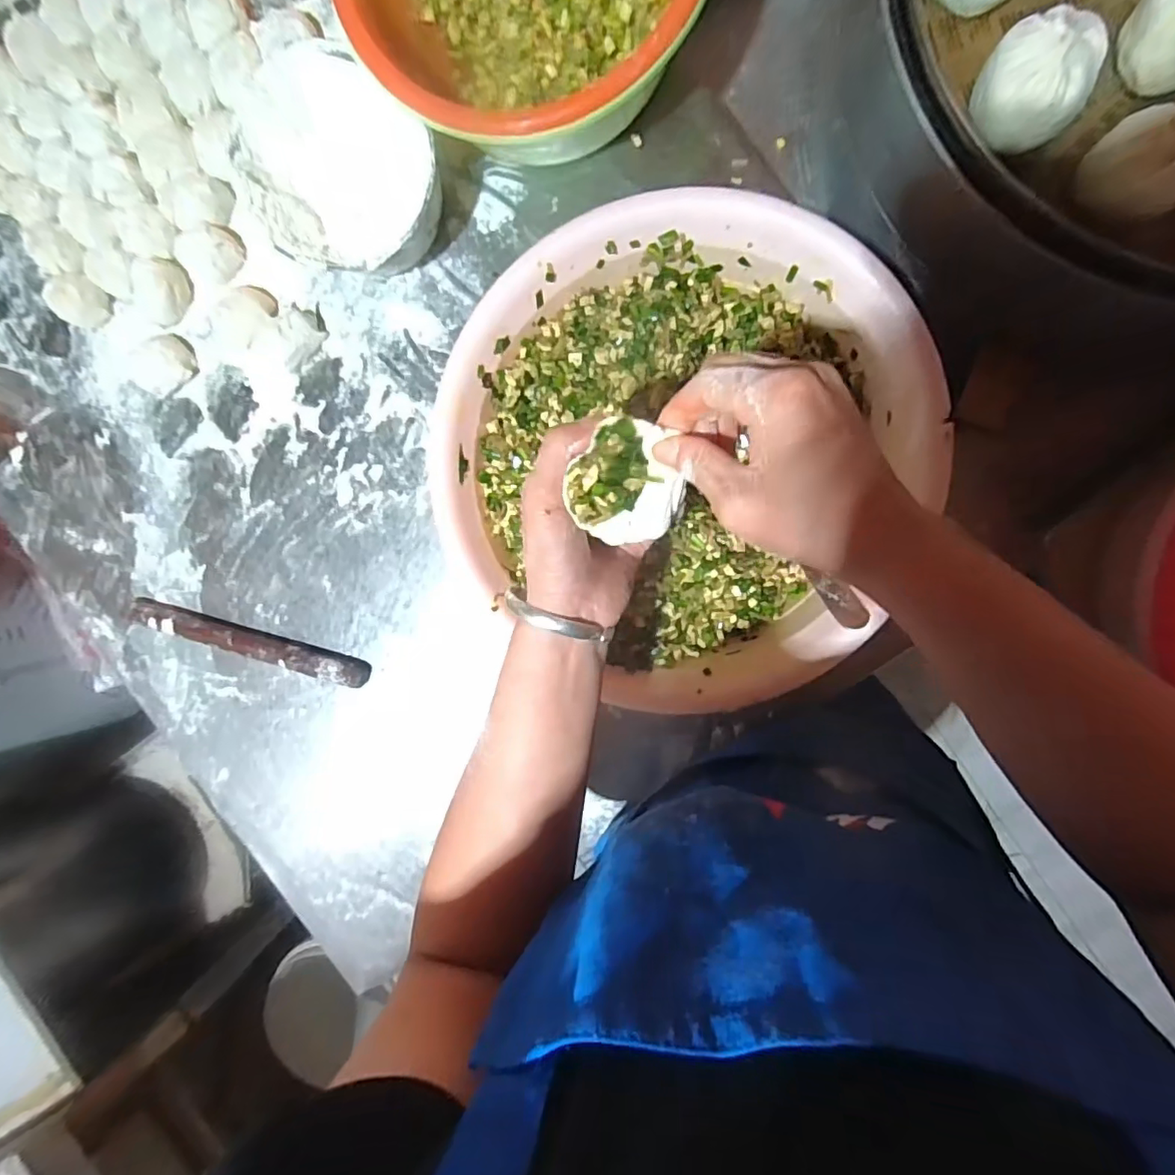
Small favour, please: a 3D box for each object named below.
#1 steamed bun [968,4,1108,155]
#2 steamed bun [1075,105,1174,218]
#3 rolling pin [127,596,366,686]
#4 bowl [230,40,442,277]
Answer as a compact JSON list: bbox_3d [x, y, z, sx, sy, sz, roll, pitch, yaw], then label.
[{"bbox_3d":[0.272,-0.306,0.360,0.062,0.060,0.054,32,99,2],"label":"steamed bun"},{"bbox_3d":[0.342,-0.259,0.359,0.058,0.052,0.054,42,99,1],"label":"steamed bun"},{"bbox_3d":[-0.342,0.055,0.584,0.255,0.026,0.023,15,98,5],"label":"rolling pin"},{"bbox_3d":[-0.196,-0.330,0.486,0.162,0.091,0.135,44,99,0],"label":"bowl"}]

